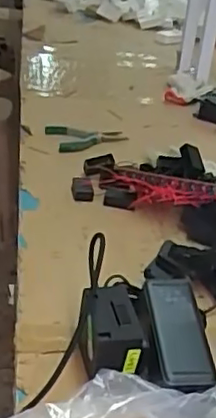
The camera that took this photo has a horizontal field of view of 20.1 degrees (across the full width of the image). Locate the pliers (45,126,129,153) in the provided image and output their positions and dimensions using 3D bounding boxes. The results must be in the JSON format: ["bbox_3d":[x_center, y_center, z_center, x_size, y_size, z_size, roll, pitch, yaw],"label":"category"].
[{"bbox_3d":[-0.033,-0.132,1.139,0.145,0.023,0.105,-5,31,-19],"label":"pliers"}]

